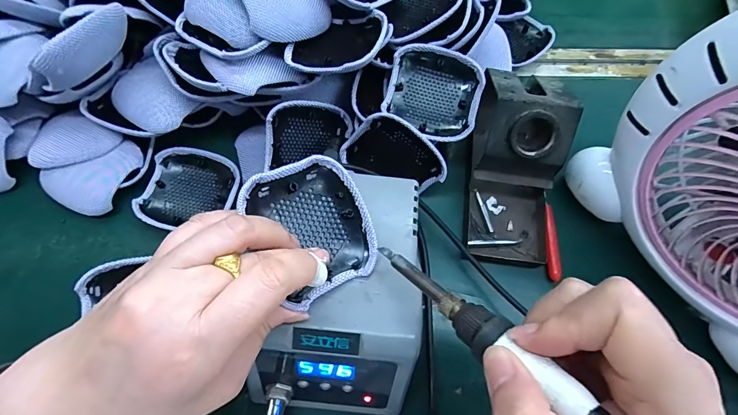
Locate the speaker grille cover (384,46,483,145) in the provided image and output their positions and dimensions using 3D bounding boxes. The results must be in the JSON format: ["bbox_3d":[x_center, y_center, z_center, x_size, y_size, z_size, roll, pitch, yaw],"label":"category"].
[{"bbox_3d":[0.056,-0.100,0.326,0.079,0.016,0.075,15,93,-2],"label":"speaker grille cover"}]

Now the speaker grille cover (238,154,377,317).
[{"bbox_3d":[-0.035,0.012,0.229,0.073,0.015,0.080,-31,100,-28],"label":"speaker grille cover"}]

